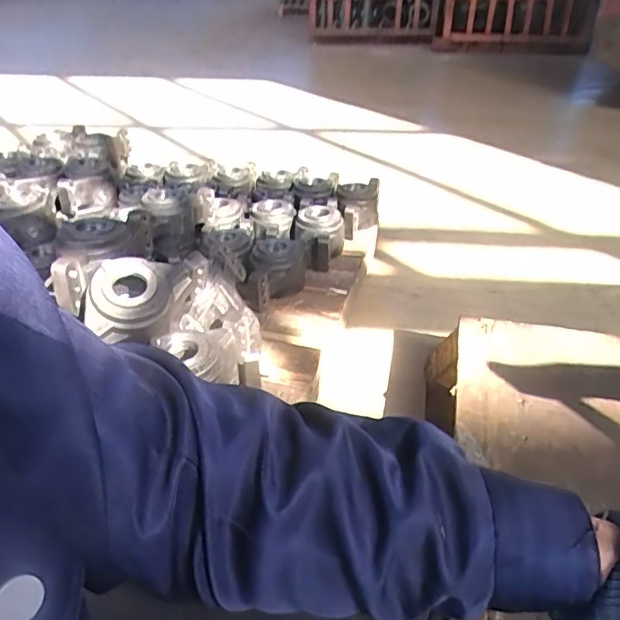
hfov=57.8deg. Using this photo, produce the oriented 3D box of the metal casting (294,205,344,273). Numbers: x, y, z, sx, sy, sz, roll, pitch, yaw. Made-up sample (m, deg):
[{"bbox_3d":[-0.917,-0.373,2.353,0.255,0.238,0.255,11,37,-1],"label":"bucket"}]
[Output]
[{"bbox_3d":[0.023,-0.156,1.257,0.112,0.089,0.135,-4,36,-5],"label":"metal casting"}]

